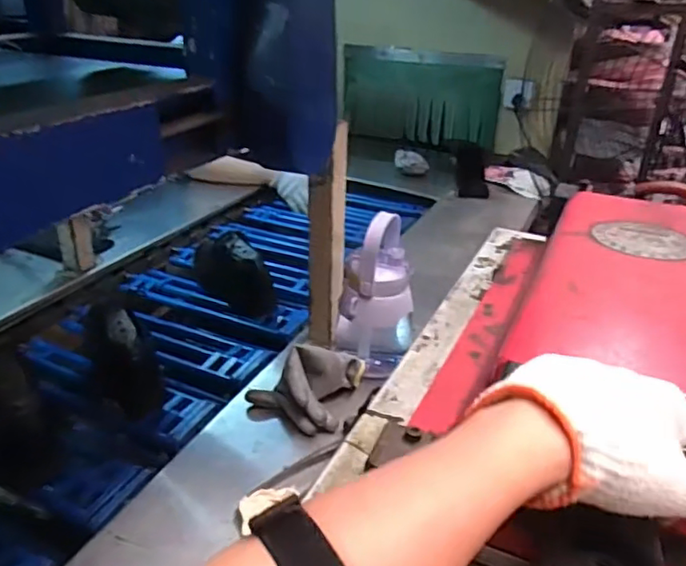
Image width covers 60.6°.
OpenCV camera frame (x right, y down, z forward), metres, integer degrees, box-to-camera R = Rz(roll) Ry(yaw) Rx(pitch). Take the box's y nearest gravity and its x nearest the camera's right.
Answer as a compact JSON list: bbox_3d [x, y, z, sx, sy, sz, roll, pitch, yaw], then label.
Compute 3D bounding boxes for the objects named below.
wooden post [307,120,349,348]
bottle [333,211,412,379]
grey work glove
[{"bbox_3d":[-0.023,-0.053,0.857,0.053,0.323,0.040,4,28,5],"label":"wooden post"},{"bbox_3d":[0.048,0.014,0.835,0.104,0.221,0.100,12,30,19],"label":"bottle"},{"bbox_3d":[-0.053,0.123,0.776,0.128,0.081,0.112,11,29,18],"label":"grey work glove"}]

